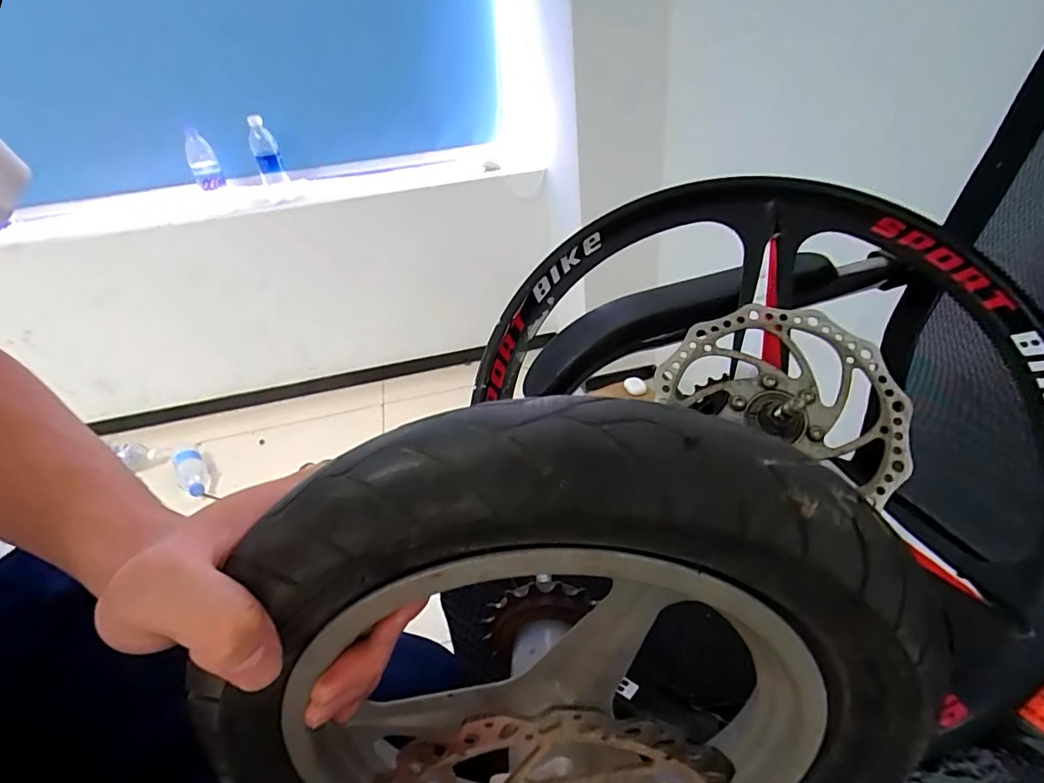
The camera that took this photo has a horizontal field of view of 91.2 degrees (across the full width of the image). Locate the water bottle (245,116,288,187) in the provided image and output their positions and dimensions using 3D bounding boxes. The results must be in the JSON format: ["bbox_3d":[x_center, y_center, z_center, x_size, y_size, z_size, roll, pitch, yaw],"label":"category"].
[{"bbox_3d":[-0.679,-0.634,1.353,0.061,0.157,0.071,-29,40,-29],"label":"water bottle"}]

